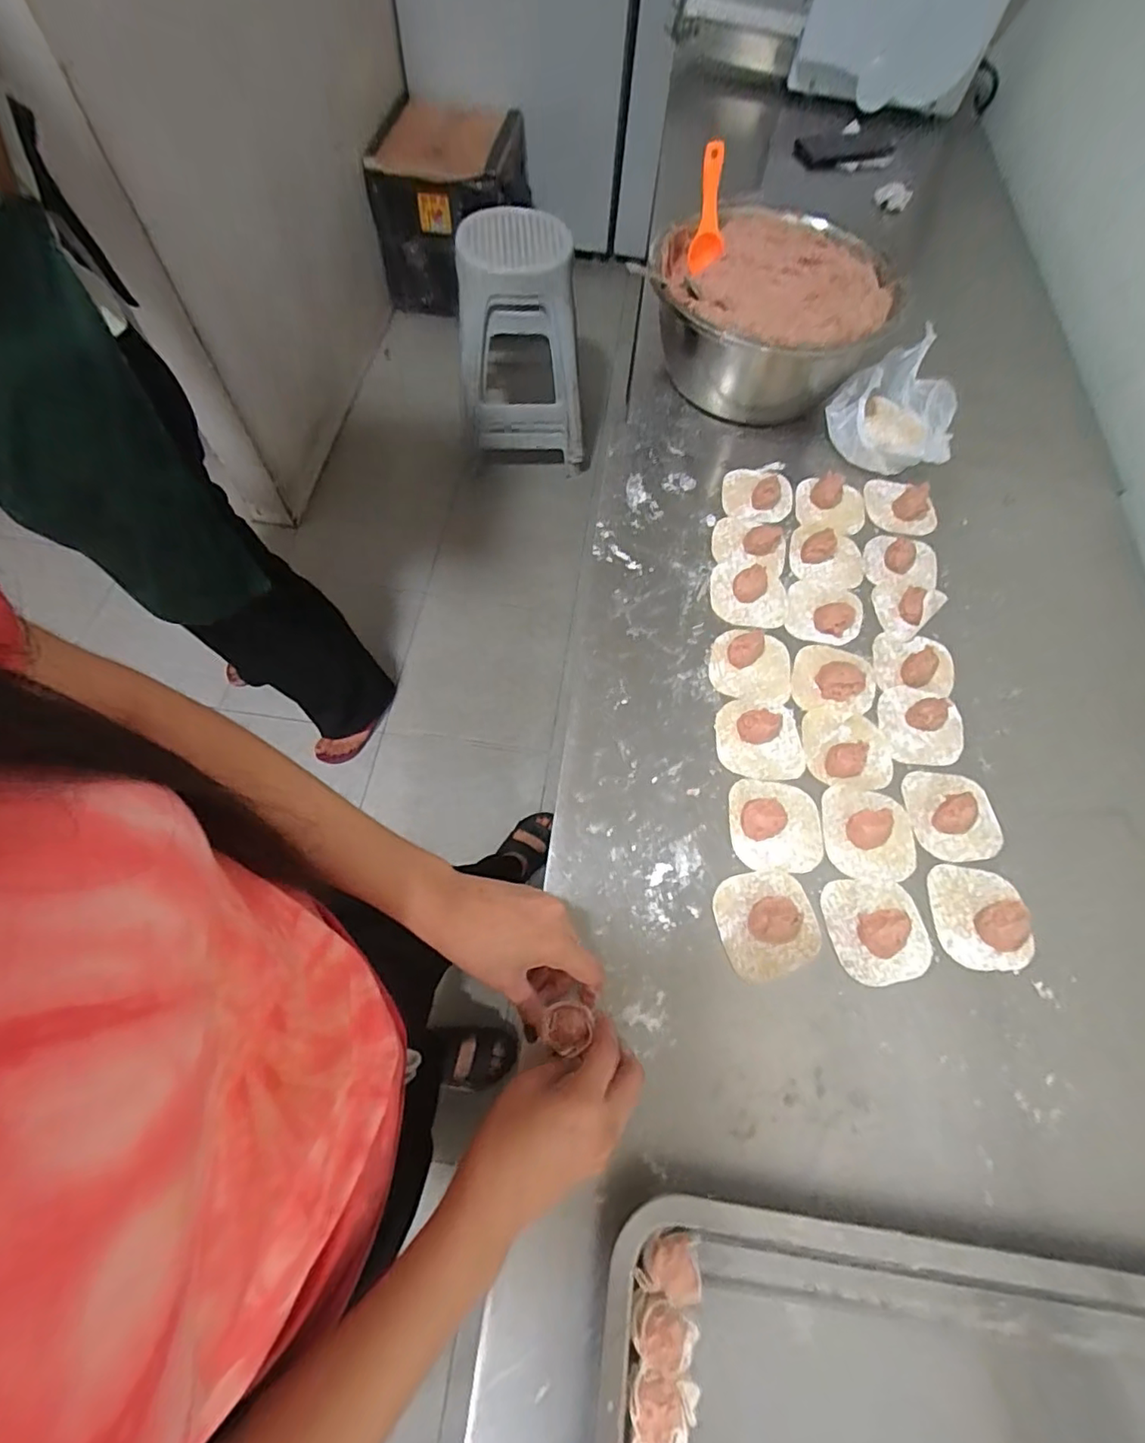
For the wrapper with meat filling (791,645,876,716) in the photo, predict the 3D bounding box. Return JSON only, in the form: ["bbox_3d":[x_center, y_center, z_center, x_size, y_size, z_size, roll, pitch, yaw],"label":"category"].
[{"bbox_3d":[0.253,-0.045,0.557,0.079,0.021,0.072,7,64,0],"label":"wrapper with meat filling"}]

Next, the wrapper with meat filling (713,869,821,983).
[{"bbox_3d":[0.154,0.155,0.451,0.076,0.021,0.076,-9,66,-8],"label":"wrapper with meat filling"}]

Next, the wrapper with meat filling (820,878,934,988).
[{"bbox_3d":[0.242,0.160,0.452,0.078,0.022,0.078,-8,65,-7],"label":"wrapper with meat filling"}]

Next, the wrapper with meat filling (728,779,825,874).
[{"bbox_3d":[0.174,0.084,0.489,0.078,0.021,0.077,3,65,-2],"label":"wrapper with meat filling"}]

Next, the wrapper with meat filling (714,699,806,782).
[{"bbox_3d":[0.171,0.011,0.518,0.077,0.027,0.075,5,64,-1],"label":"wrapper with meat filling"}]

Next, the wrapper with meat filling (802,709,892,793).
[{"bbox_3d":[0.252,0.020,0.523,0.080,0.025,0.074,10,64,1],"label":"wrapper with meat filling"}]

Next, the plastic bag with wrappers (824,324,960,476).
[{"bbox_3d":[0.383,-0.351,0.676,0.161,0.076,0.134,-33,71,-17],"label":"plastic bag with wrappers"}]

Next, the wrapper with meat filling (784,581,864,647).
[{"bbox_3d":[0.257,-0.116,0.584,0.075,0.027,0.072,1,65,-3],"label":"wrapper with meat filling"}]

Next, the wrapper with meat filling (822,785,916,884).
[{"bbox_3d":[0.252,0.091,0.486,0.075,0.023,0.076,10,64,2],"label":"wrapper with meat filling"}]

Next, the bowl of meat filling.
[{"bbox_3d":[0.224,-0.458,0.683,0.243,0.131,0.229,1,65,-3],"label":"bowl of meat filling"}]

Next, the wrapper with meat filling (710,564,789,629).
[{"bbox_3d":[0.182,-0.134,0.591,0.078,0.020,0.077,1,65,-3],"label":"wrapper with meat filling"}]

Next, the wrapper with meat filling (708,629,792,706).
[{"bbox_3d":[0.174,-0.058,0.559,0.079,0.019,0.076,1,65,-3],"label":"wrapper with meat filling"}]

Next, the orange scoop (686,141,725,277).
[{"bbox_3d":[0.149,-0.560,0.640,0.034,0.108,0.032,-4,43,-5],"label":"orange scoop"}]

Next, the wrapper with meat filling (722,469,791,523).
[{"bbox_3d":[0.209,-0.260,0.650,0.076,0.025,0.078,18,65,5],"label":"wrapper with meat filling"}]

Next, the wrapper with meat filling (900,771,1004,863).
[{"bbox_3d":[0.335,0.077,0.501,0.078,0.023,0.079,-2,65,-4],"label":"wrapper with meat filling"}]

